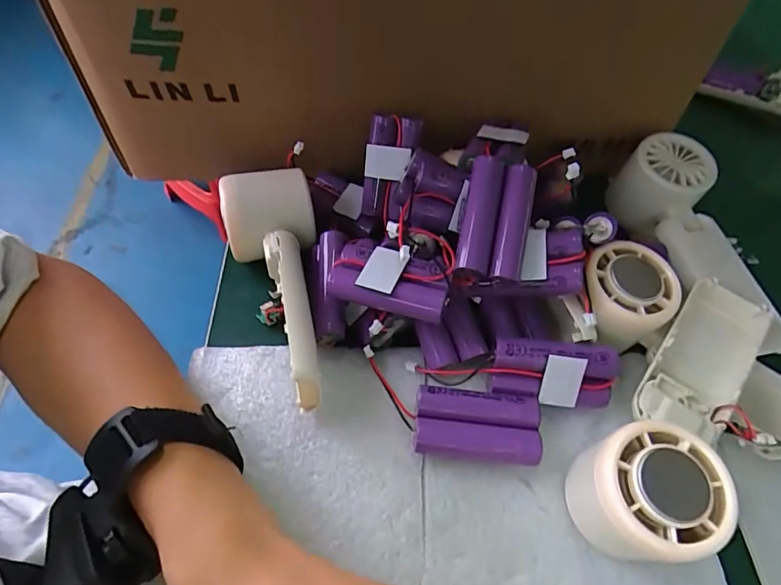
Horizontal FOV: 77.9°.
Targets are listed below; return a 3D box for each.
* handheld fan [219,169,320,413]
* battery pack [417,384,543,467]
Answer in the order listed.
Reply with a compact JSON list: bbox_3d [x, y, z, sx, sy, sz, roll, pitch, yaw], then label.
[{"bbox_3d":[-0.070,-0.007,0.290,0.057,0.044,0.159,-8,58,-8],"label":"handheld fan"},{"bbox_3d":[0.047,0.072,0.260,0.066,0.017,0.034,5,57,0],"label":"battery pack"}]

